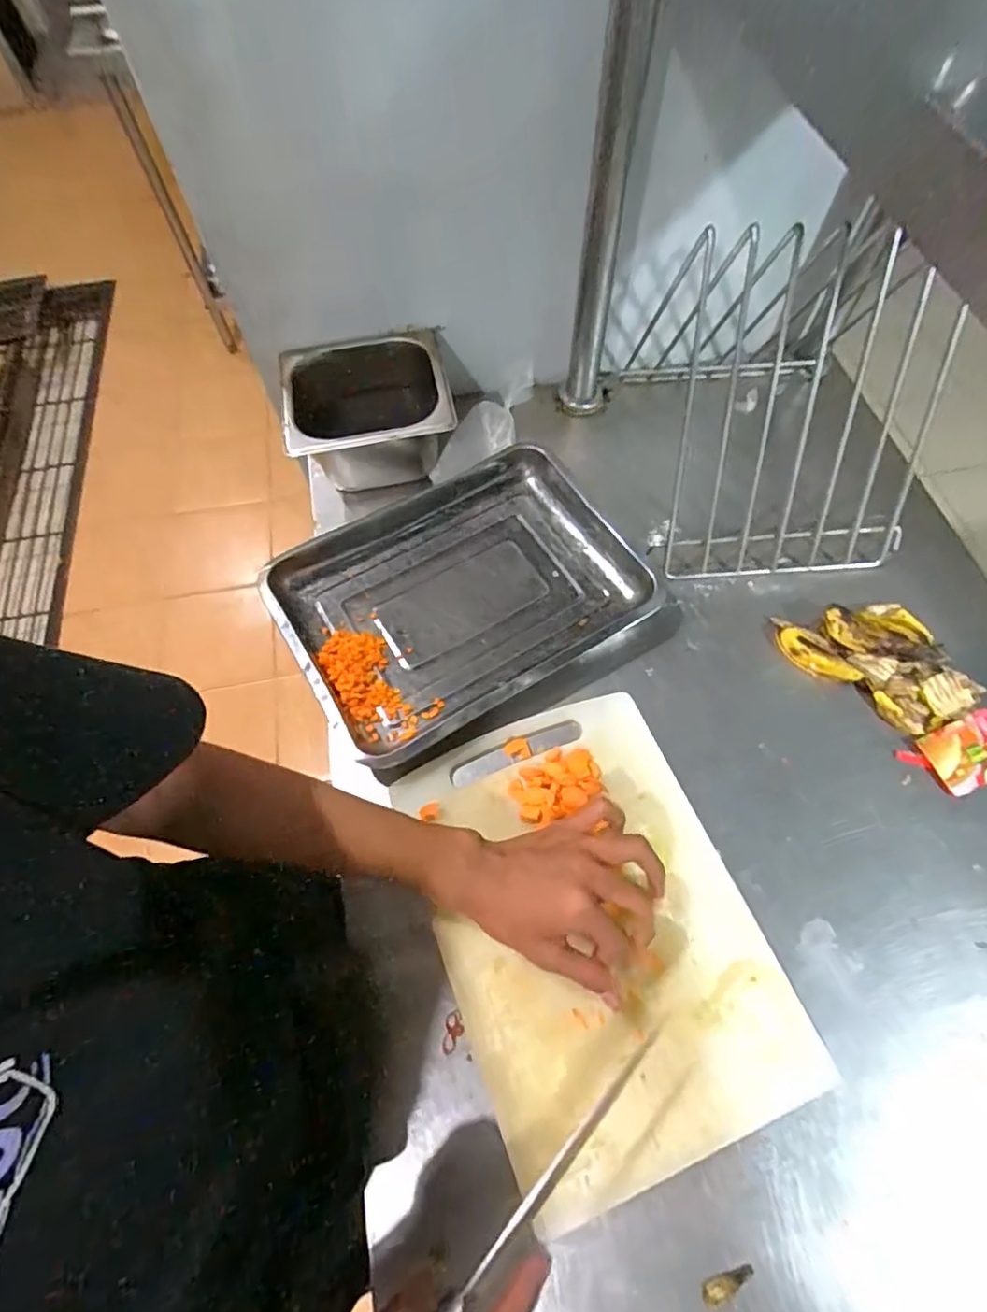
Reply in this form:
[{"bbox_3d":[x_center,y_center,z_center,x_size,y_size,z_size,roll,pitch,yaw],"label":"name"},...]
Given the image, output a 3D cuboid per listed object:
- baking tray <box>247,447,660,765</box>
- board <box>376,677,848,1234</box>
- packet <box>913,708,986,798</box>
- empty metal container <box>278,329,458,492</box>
[{"bbox_3d":[-0.028,-0.064,0.604,0.351,0.041,0.262,-29,68,-13],"label":"baking tray"},{"bbox_3d":[0.078,0.208,0.475,0.239,0.023,0.336,-20,66,-9],"label":"board"},{"bbox_3d":[0.438,0.093,0.536,0.077,0.017,0.069,-20,66,-9],"label":"packet"},{"bbox_3d":[-0.138,-0.278,0.669,0.168,0.098,0.164,-10,65,-5],"label":"empty metal container"}]

